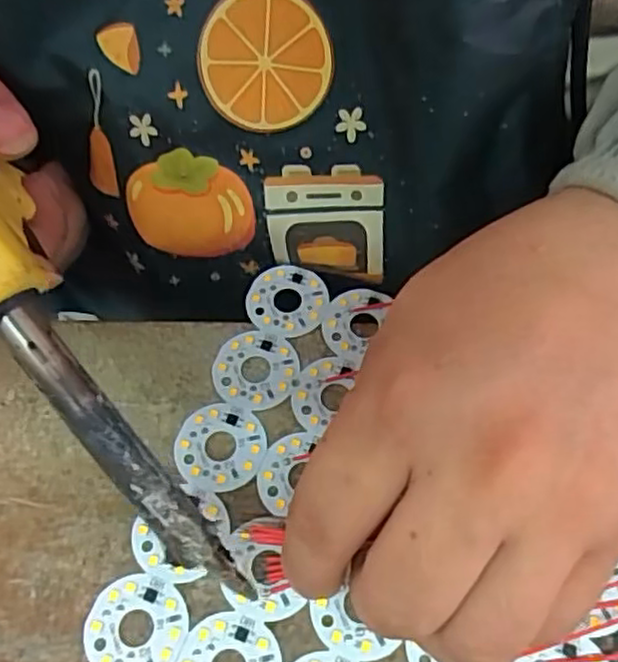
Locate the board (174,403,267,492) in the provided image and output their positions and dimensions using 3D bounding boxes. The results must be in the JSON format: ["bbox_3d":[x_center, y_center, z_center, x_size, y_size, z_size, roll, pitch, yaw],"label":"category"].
[{"bbox_3d":[-0.030,0.039,0.236,0.030,0.004,0.030,-3,62,0],"label":"board"}]

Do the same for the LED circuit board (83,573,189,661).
[{"bbox_3d":[-0.053,0.090,0.210,0.030,0.004,0.031,-4,62,0],"label":"LED circuit board"}]

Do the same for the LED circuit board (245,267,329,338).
[{"bbox_3d":[-0.008,-0.012,0.262,0.030,0.004,0.029,11,62,8],"label":"LED circuit board"}]

